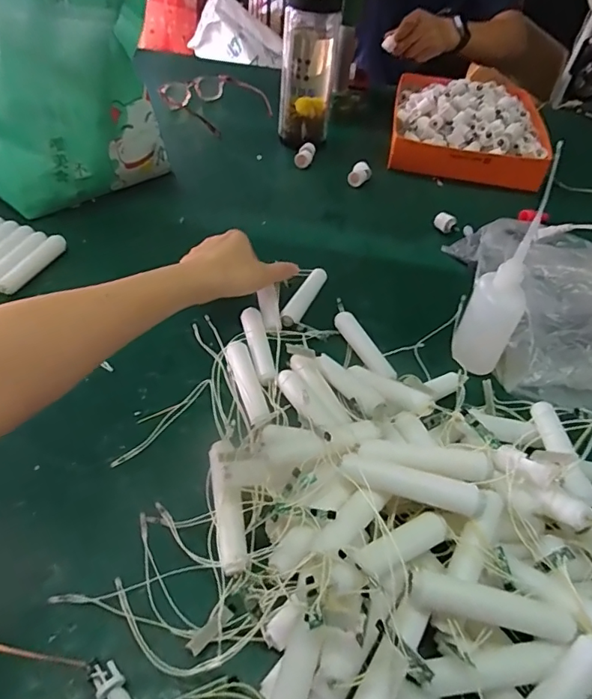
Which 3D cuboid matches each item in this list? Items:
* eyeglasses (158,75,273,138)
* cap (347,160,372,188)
[{"bbox_3d":[-0.124,-0.421,0.841,0.161,0.037,0.160,-32,57,-32],"label":"eyeglasses"},{"bbox_3d":[0.091,-0.249,0.708,0.029,0.027,0.034,19,47,11],"label":"cap"}]

